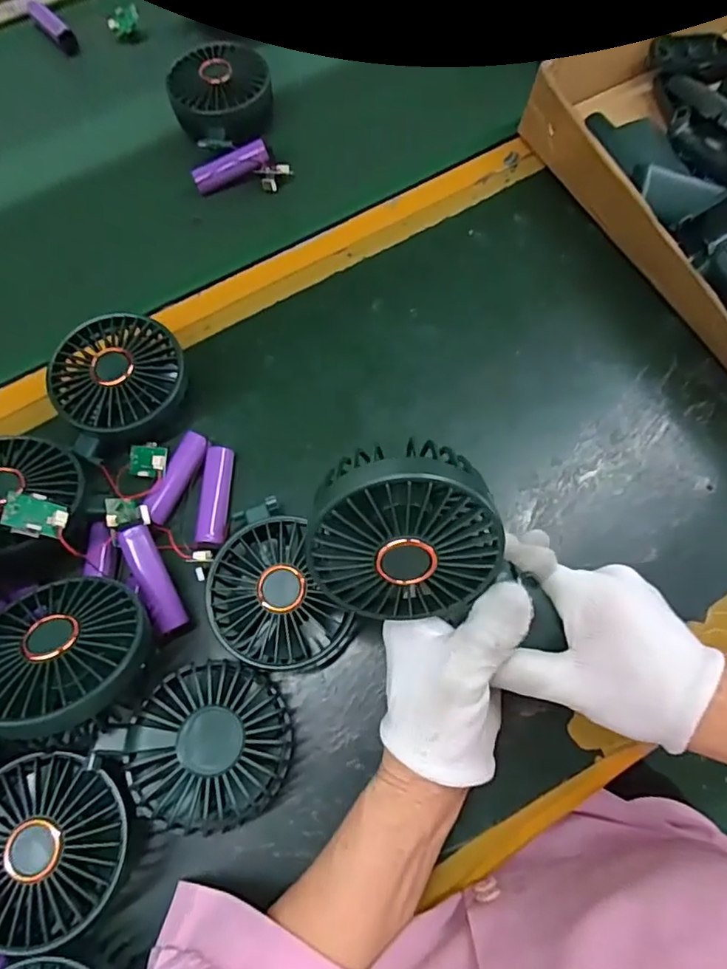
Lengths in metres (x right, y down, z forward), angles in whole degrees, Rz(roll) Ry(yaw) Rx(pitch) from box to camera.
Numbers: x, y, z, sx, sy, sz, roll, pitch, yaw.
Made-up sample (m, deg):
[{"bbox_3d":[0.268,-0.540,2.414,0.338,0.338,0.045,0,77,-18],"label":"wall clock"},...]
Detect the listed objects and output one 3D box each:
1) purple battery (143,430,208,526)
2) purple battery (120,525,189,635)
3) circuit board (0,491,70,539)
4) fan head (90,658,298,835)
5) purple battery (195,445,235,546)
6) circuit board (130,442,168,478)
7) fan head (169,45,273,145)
[{"bbox_3d":[-0.124,-0.004,0.383,0.018,0.018,0.066,22,71,9],"label":"purple battery"},{"bbox_3d":[-0.127,0.057,0.341,0.018,0.016,0.065,-25,71,-8],"label":"purple battery"},{"bbox_3d":[-0.180,0.017,0.311,0.030,0.008,0.023,18,59,-38],"label":"circuit board"},{"bbox_3d":[-0.083,0.145,0.313,0.083,0.055,0.080,0,69,1],"label":"fan head"},{"bbox_3d":[-0.098,0.008,0.380,0.017,0.018,0.068,1,69,1],"label":"purple battery"},{"bbox_3d":[-0.144,-0.017,0.378,0.027,0.009,0.022,7,69,4],"label":"circuit board"},{"bbox_3d":[-0.121,-0.336,0.495,0.085,0.042,0.081,0,69,1],"label":"fan head"}]

